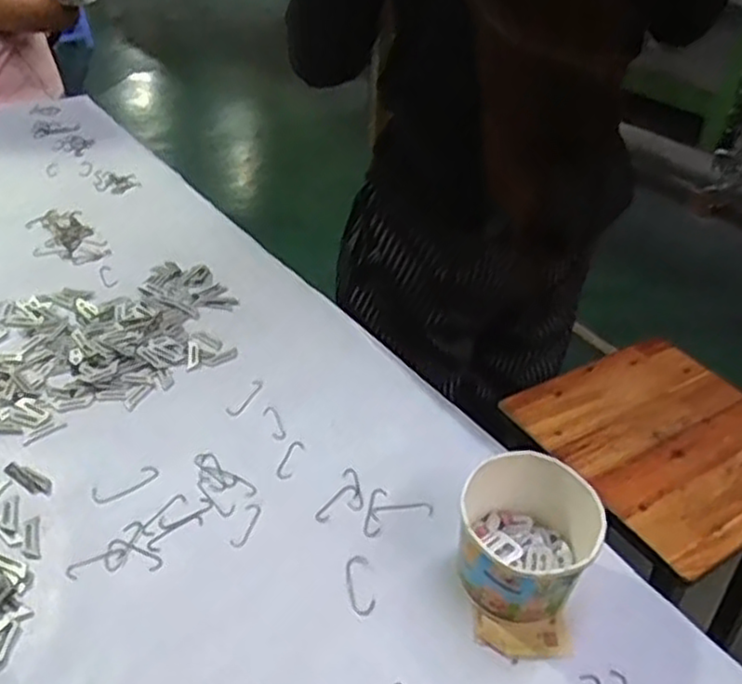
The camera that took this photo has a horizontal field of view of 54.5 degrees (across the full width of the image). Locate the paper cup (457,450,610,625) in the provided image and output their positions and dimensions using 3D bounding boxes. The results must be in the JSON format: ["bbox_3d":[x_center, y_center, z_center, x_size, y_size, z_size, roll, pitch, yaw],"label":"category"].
[{"bbox_3d":[0.102,0.130,0.480,0.085,0.076,0.100,13,39,11],"label":"paper cup"}]

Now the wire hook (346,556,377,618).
[{"bbox_3d":[-0.008,0.165,0.493,0.016,0.004,0.047,-3,38,-9],"label":"wire hook"}]

